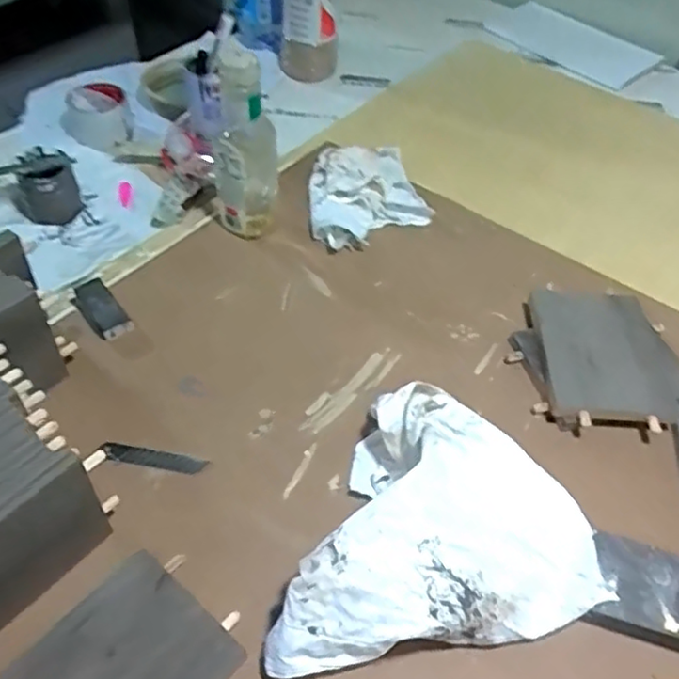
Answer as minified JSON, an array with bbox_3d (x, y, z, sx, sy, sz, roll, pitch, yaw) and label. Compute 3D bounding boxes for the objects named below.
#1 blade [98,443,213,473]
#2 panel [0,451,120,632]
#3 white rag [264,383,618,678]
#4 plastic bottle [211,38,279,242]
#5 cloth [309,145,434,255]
[{"bbox_3d":[-0.162,0.102,0.570,0.095,0.007,0.019,7,51,3],"label":"blade"},{"bbox_3d":[-0.228,0.158,0.445,0.015,0.105,0.174,33,56,22],"label":"panel"},{"bbox_3d":[0.068,0.123,0.512,0.258,0.097,0.217,-6,51,-7],"label":"white rag"},{"bbox_3d":[-0.103,-0.208,0.705,0.069,0.201,0.064,-7,51,-9],"label":"plastic bottle"},{"bbox_3d":[0.030,-0.189,0.813,0.150,0.034,0.178,-10,52,-11],"label":"cloth"}]

